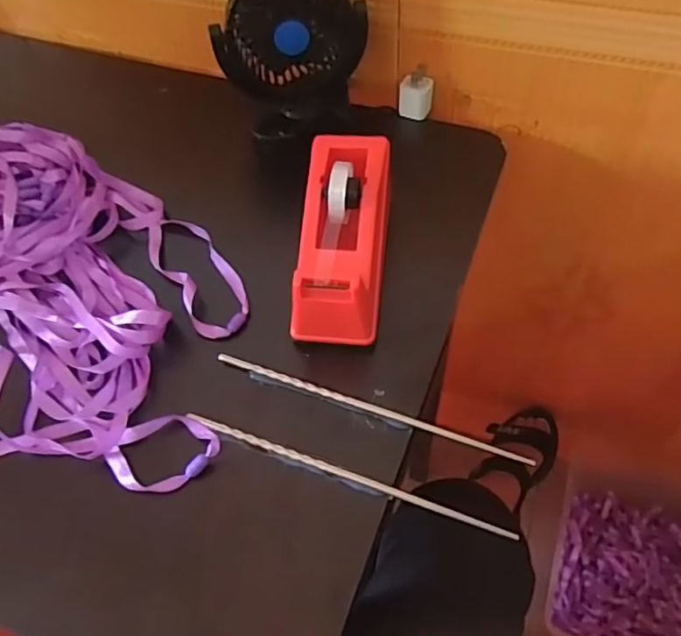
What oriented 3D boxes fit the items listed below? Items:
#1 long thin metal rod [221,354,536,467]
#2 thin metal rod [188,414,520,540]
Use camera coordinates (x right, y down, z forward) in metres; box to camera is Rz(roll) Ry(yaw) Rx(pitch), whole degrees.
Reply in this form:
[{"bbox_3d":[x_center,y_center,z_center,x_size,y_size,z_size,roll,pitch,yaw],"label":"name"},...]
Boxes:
[{"bbox_3d":[0.018,0.059,0.405,0.220,0.004,0.007,17,60,13],"label":"long thin metal rod"},{"bbox_3d":[0.001,0.098,0.383,0.220,0.004,0.006,18,60,13],"label":"thin metal rod"}]

